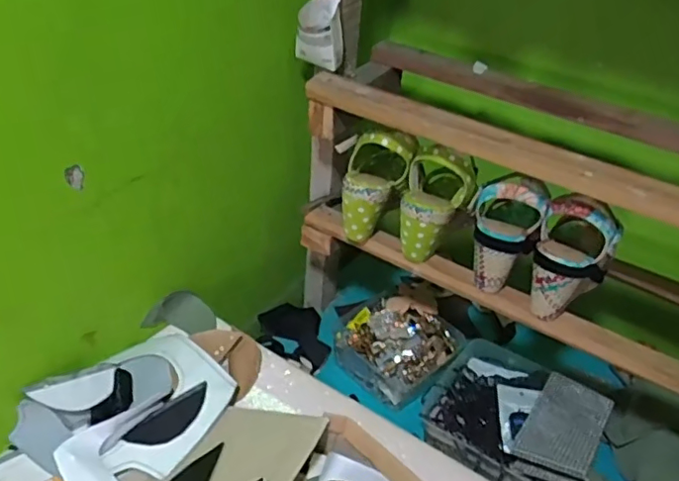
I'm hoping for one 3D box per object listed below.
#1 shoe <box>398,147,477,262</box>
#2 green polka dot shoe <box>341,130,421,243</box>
[{"bbox_3d":[0.117,-0.043,0.720,0.078,0.133,0.065,16,38,12],"label":"shoe"},{"bbox_3d":[0.032,-0.075,0.748,0.081,0.150,0.065,31,12,29],"label":"green polka dot shoe"}]

